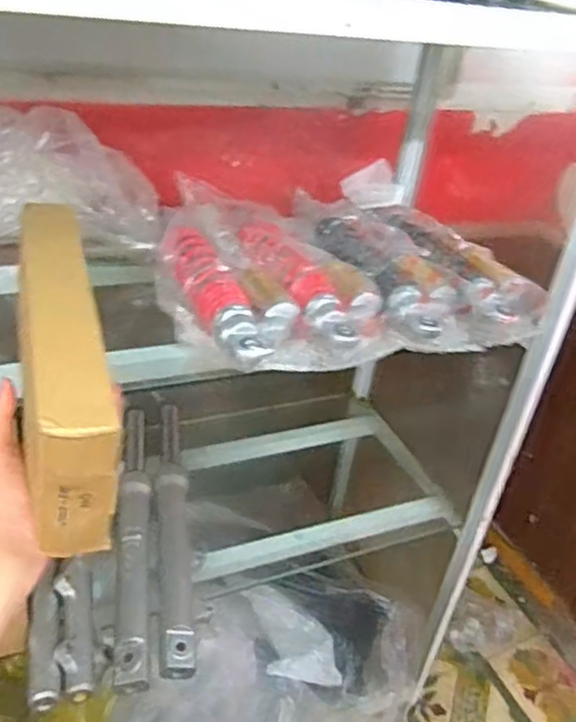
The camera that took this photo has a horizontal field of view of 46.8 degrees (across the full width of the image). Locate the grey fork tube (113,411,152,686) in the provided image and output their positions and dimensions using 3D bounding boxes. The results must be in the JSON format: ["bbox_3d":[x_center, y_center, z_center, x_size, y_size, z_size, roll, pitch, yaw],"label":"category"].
[{"bbox_3d":[-0.213,0.233,0.930,0.050,0.038,0.466,-1,34,-11],"label":"grey fork tube"}]

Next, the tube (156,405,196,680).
[{"bbox_3d":[-0.163,0.223,0.952,0.051,0.039,0.467,0,34,-10],"label":"tube"}]

